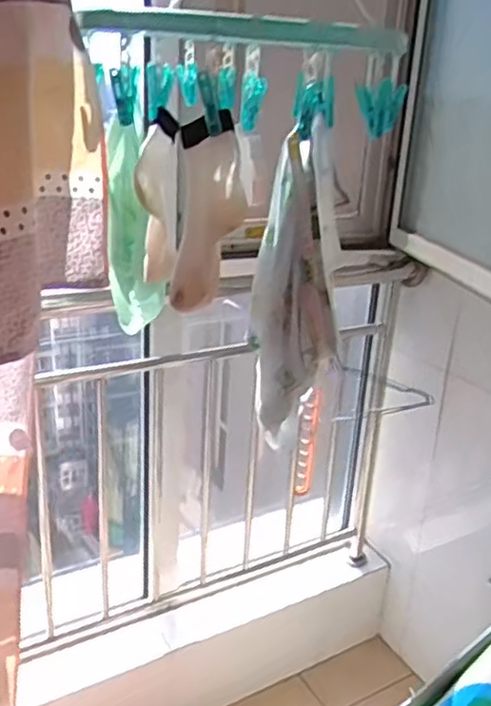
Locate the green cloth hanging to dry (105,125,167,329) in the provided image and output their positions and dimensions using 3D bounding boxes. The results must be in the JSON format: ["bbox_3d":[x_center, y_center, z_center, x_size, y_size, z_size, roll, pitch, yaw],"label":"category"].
[{"bbox_3d":[-0.156,-0.170,0.934,0.087,0.276,0.030,7,21,10],"label":"green cloth hanging to dry"}]

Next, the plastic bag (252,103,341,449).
[{"bbox_3d":[0.053,-0.056,0.692,0.090,0.293,0.045,4,21,1],"label":"plastic bag"}]

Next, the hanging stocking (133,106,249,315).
[{"bbox_3d":[-0.064,-0.150,0.697,0.071,0.174,0.169,-6,22,-22],"label":"hanging stocking"}]

